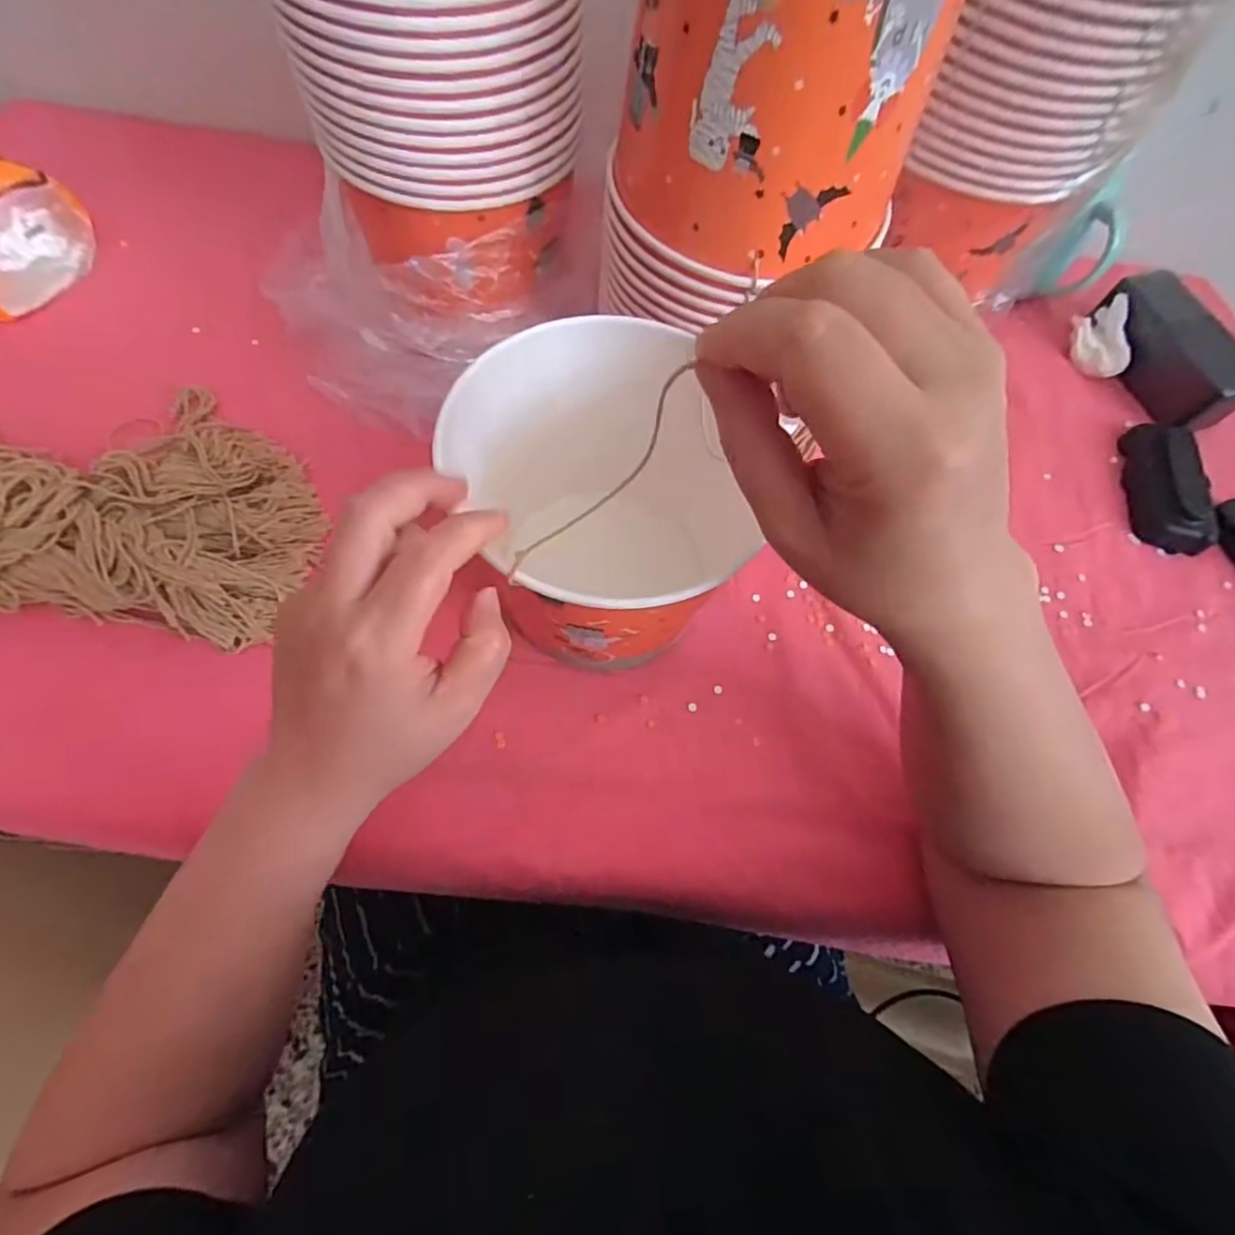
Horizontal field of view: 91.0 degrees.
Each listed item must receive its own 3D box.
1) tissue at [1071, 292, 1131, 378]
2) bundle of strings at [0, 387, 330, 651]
[{"bbox_3d":[0.394,-0.229,0.494,0.038,0.031,0.057,-6,67,-7],"label":"tissue"},{"bbox_3d":[-0.384,-0.057,0.355,0.388,0.048,0.184,-7,67,-8],"label":"bundle of strings"}]

